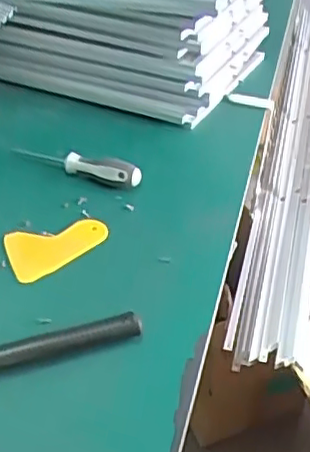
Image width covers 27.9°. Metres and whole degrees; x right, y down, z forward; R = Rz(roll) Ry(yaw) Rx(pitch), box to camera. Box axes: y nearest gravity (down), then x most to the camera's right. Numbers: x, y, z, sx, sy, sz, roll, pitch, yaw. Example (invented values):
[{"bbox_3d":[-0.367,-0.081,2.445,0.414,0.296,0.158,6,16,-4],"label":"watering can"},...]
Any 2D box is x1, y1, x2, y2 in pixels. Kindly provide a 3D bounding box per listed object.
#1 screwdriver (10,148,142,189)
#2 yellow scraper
[{"bbox_3d":[-0.089,-0.071,0.695,0.151,0.030,0.021,17,41,16],"label":"screwdriver"},{"bbox_3d":[-0.092,0.016,0.607,0.100,0.009,0.068,-13,42,-19],"label":"yellow scraper"}]

